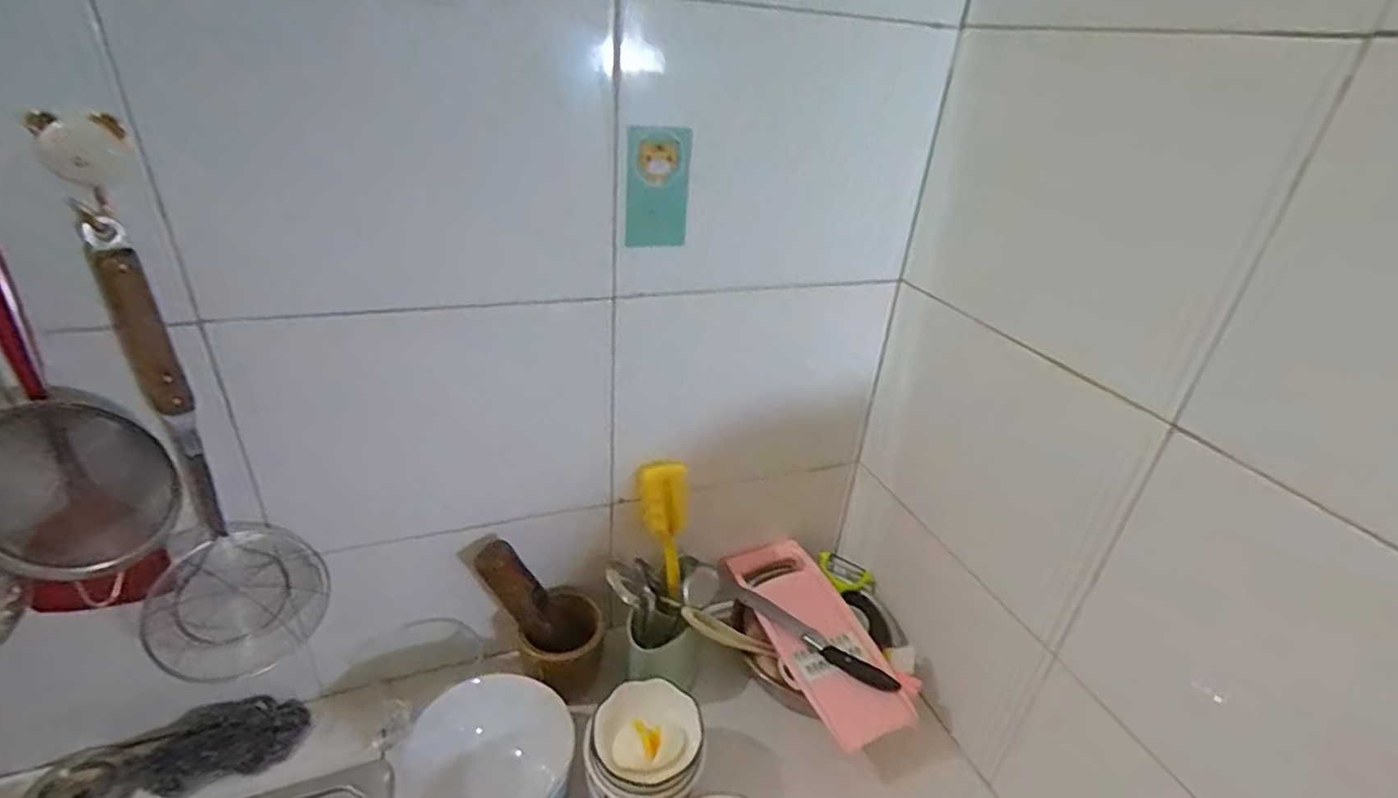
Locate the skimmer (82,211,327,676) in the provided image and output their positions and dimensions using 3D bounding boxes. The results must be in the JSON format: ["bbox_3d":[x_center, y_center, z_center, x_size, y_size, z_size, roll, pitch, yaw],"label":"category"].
[{"bbox_3d":[-0.398,0.077,0.548,0.140,0.471,0.056,-11,38,-44],"label":"skimmer"}]

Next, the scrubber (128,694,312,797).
[{"bbox_3d":[-0.484,0.351,0.651,0.144,0.031,0.081,-12,34,-26],"label":"scrubber"}]

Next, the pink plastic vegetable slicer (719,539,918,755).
[{"bbox_3d":[0.133,0.264,0.750,0.108,0.026,0.279,-15,36,-20],"label":"pink plastic vegetable slicer"}]

